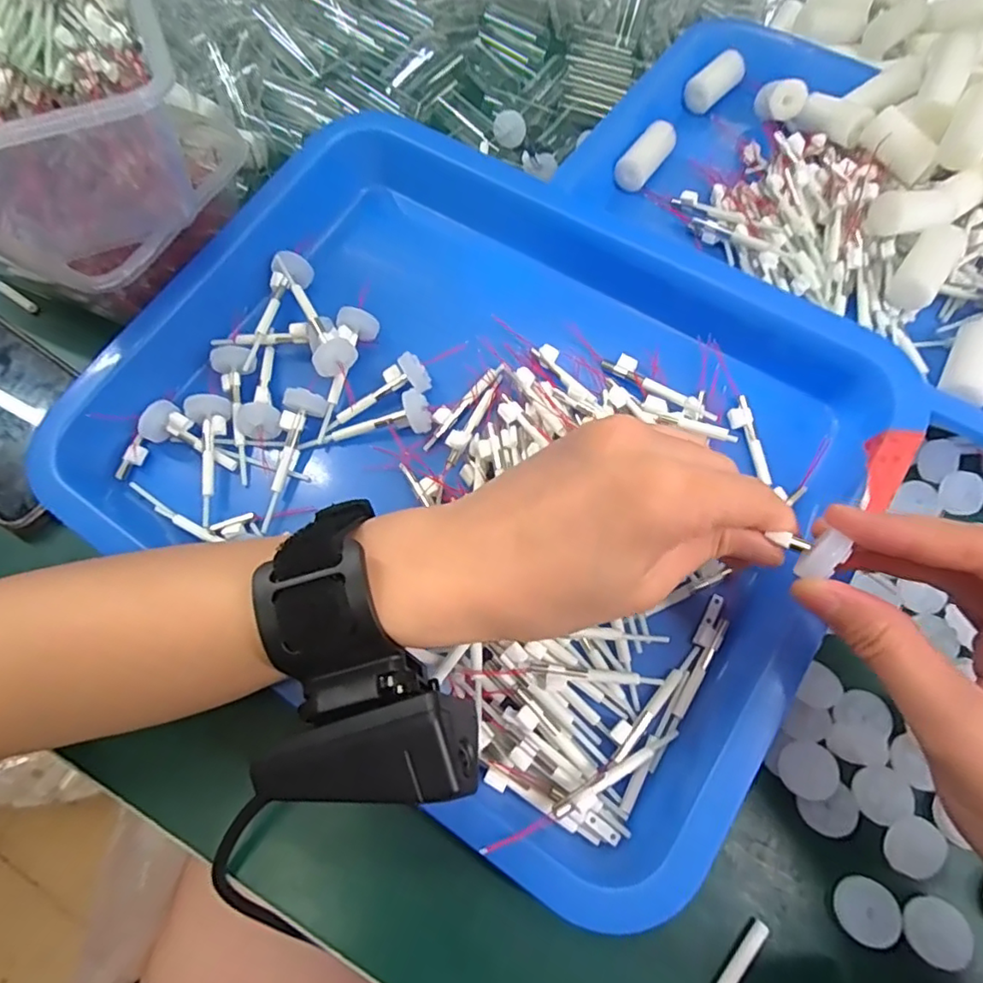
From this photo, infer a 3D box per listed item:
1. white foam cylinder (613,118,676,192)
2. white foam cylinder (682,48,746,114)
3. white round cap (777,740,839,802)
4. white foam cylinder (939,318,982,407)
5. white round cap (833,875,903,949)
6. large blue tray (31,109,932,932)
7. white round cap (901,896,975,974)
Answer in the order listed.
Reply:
[{"bbox_3d":[0.090,-0.194,0.334,0.018,0.018,0.044,36,71,14],"label":"white foam cylinder"},{"bbox_3d":[0.141,-0.258,0.362,0.043,0.018,0.017,-42,73,-17],"label":"white foam cylinder"},{"bbox_3d":[0.124,0.109,0.224,0.020,0.006,0.020,0,67,0],"label":"white round cap"},{"bbox_3d":[0.232,-0.061,0.278,0.021,0.016,0.047,27,69,11],"label":"white foam cylinder"},{"bbox_3d":[0.139,0.155,0.211,0.020,0.006,0.020,0,67,0],"label":"white round cap"},{"bbox_3d":[-0.010,-0.031,0.270,0.327,0.049,0.275,30,71,12],"label":"large blue tray"},{"bbox_3d":[0.164,0.162,0.210,0.020,0.006,0.020,0,67,0],"label":"white round cap"}]

